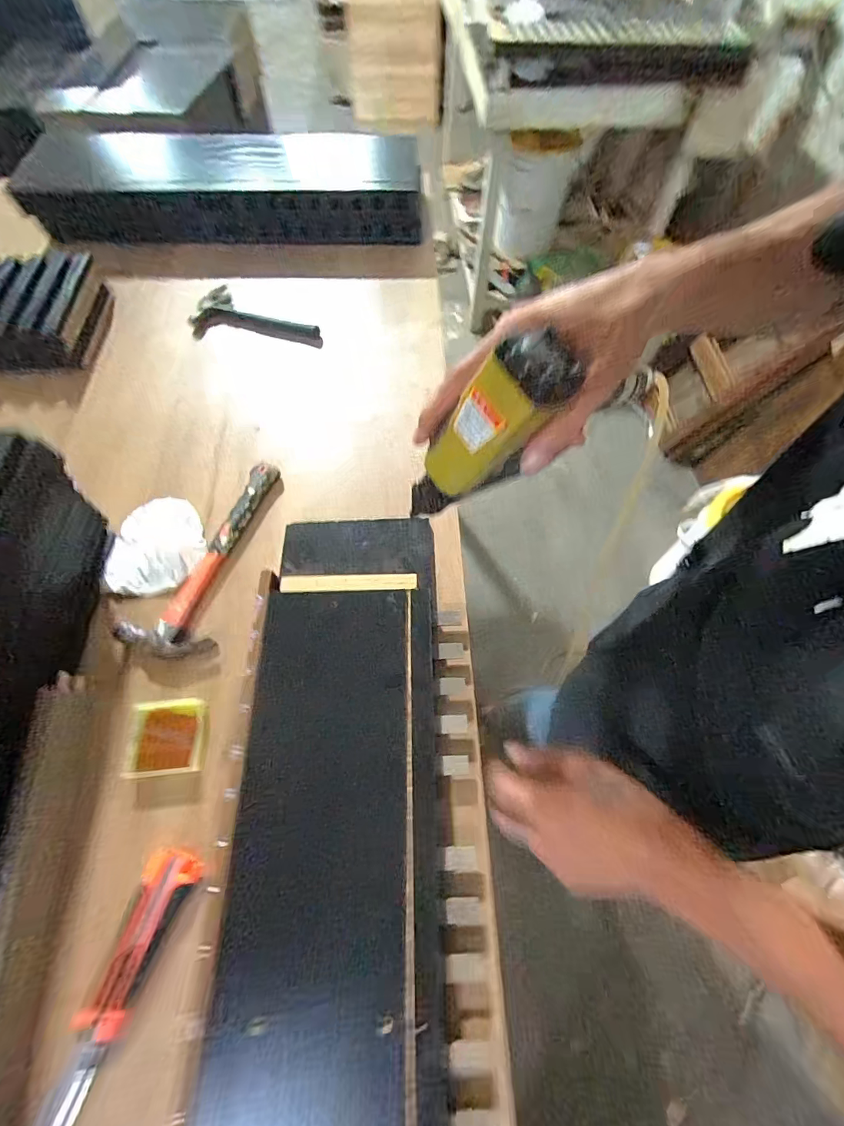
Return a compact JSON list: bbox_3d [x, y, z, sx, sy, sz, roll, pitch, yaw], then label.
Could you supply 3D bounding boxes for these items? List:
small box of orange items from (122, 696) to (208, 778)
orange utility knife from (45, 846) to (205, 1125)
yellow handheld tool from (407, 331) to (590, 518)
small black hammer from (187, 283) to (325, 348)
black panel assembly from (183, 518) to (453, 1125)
[{"bbox_3d":[-0.253,0.174,0.431,0.073,0.019,0.070,-8,65,-4],"label":"small box of orange items"},{"bbox_3d":[-0.251,0.345,0.347,0.050,0.015,0.202,20,66,8],"label":"orange utility knife"},{"bbox_3d":[0.035,-0.067,0.264,0.049,0.137,0.045,3,61,-30],"label":"yellow handheld tool"},{"bbox_3d":[-0.263,-0.402,0.703,0.212,0.021,0.105,5,65,2],"label":"small black hammer"},{"bbox_3d":[-0.059,0.348,0.331,0.215,0.049,0.890,-1,65,-2],"label":"black panel assembly"}]

